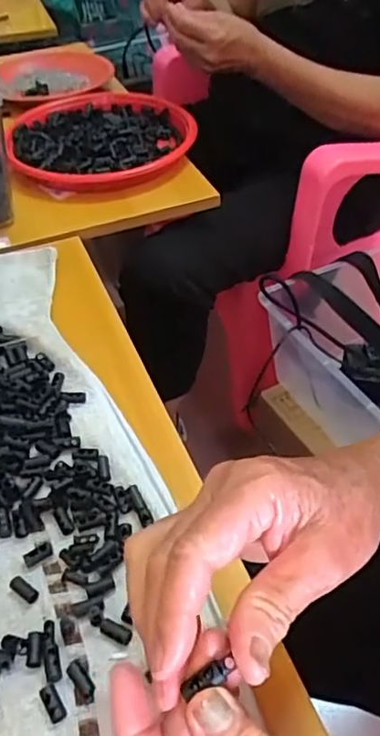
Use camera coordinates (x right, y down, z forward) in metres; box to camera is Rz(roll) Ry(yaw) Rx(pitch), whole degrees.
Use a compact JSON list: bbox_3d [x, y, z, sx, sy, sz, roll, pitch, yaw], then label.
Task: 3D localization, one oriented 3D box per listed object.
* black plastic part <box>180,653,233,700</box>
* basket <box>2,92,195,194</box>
[{"bbox_3d":[0.007,0.125,0.249,0.022,0.004,0.009,-27,49,-3],"label":"black plastic part"},{"bbox_3d":[-0.122,-0.311,0.809,0.227,0.040,0.261,-14,46,-12],"label":"basket"}]

